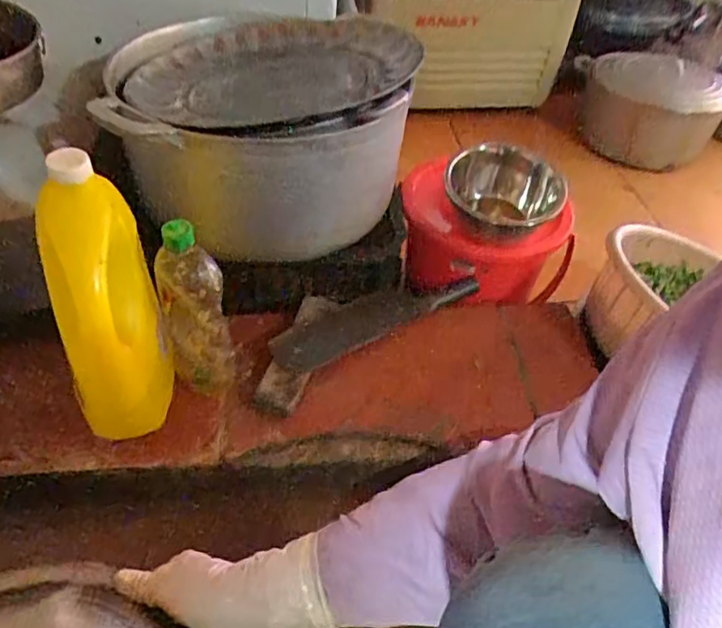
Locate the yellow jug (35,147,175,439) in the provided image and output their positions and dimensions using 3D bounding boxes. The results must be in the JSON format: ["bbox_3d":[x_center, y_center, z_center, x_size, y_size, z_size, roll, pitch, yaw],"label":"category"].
[{"bbox_3d":[-0.271,-0.006,0.663,0.104,0.323,0.090,-14,23,-18],"label":"yellow jug"}]

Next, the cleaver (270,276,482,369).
[{"bbox_3d":[0.022,0.001,0.938,0.316,0.070,0.016,-24,20,-8],"label":"cleaver"}]

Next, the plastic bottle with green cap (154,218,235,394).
[{"bbox_3d":[-0.191,-0.005,0.711,0.059,0.230,0.073,-24,52,-27],"label":"plastic bottle with green cap"}]

